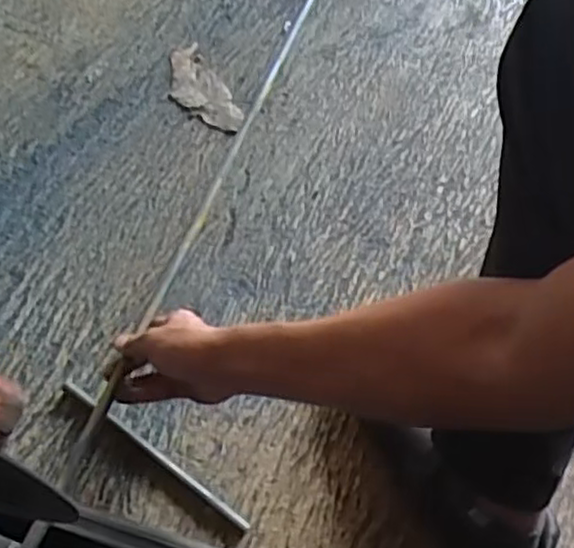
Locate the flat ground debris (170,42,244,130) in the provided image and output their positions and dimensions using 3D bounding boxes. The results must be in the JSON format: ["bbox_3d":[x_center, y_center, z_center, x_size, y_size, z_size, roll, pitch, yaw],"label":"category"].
[{"bbox_3d":[-0.113,-0.236,0.888,0.063,0.006,0.150,-26,65,-17],"label":"flat ground debris"}]

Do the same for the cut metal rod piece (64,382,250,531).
[{"bbox_3d":[-0.124,0.164,0.645,0.218,0.012,0.008,34,63,15],"label":"cut metal rod piece"}]

